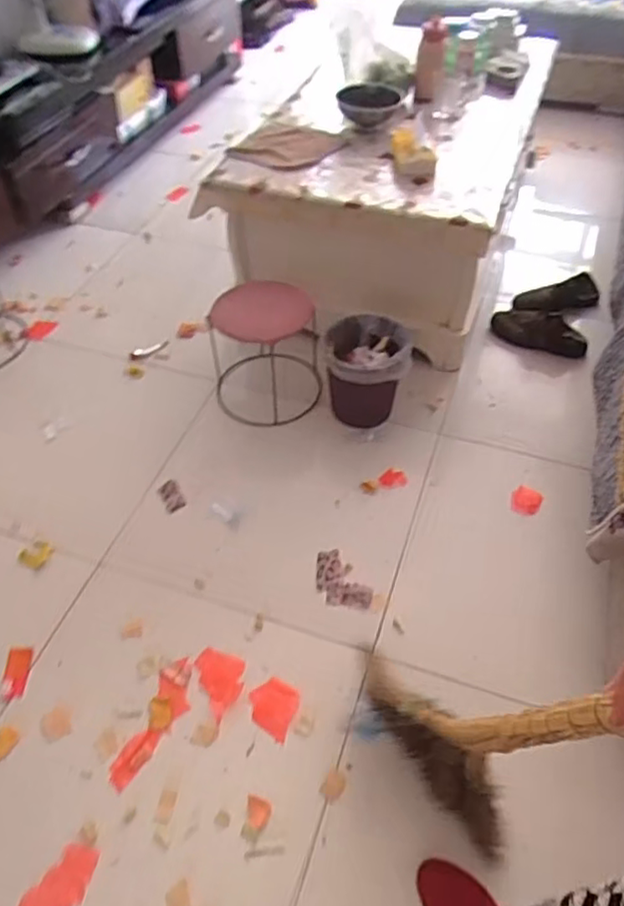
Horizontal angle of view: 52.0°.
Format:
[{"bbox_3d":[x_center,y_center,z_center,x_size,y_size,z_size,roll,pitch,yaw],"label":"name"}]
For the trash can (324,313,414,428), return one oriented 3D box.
[{"bbox_3d":[0.137,-0.182,1.644,0.210,0.254,0.225,2,48,0],"label":"trash can"}]

